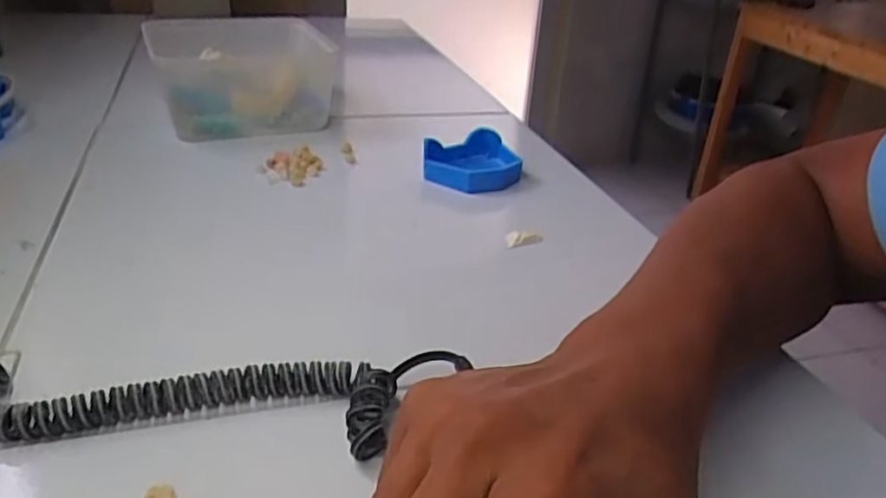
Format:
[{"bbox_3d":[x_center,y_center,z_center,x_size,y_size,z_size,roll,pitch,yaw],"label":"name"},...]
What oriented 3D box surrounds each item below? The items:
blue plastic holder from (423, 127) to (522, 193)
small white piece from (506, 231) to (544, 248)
[{"bbox_3d":[0.023,-0.075,0.559,0.078,0.023,0.084,3,29,-2],"label":"blue plastic holder"},{"bbox_3d":[0.057,-0.007,0.467,0.026,0.013,0.005,-2,30,-11],"label":"small white piece"}]

